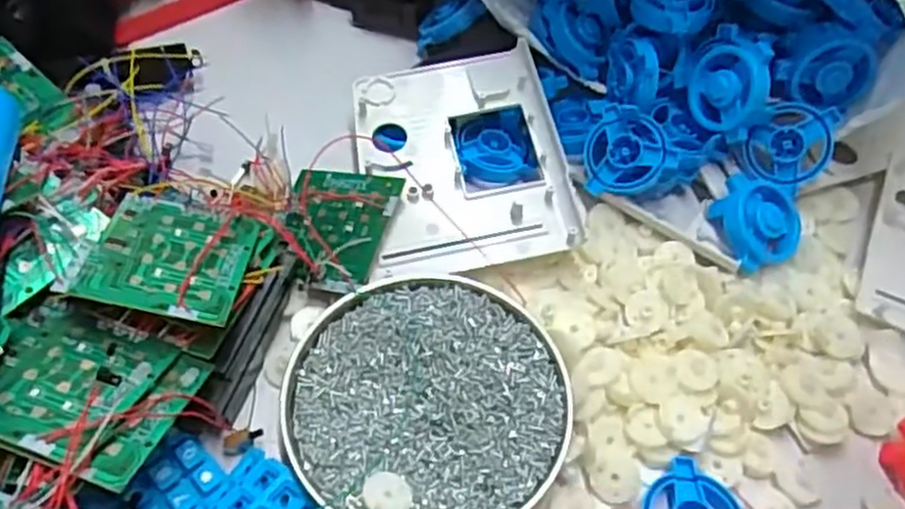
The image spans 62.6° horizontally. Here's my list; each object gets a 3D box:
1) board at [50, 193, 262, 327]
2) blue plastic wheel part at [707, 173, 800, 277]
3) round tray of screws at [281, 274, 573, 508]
[{"bbox_3d":[-0.134,0.000,0.352,0.070,0.004,0.072,13,41,-6],"label":"board"},{"bbox_3d":[0.176,-0.018,0.433,0.042,0.024,0.053,-5,82,-21],"label":"blue plastic wheel part"},{"bbox_3d":[-0.012,0.072,0.367,0.131,0.015,0.133,2,58,-2],"label":"round tray of screws"}]

